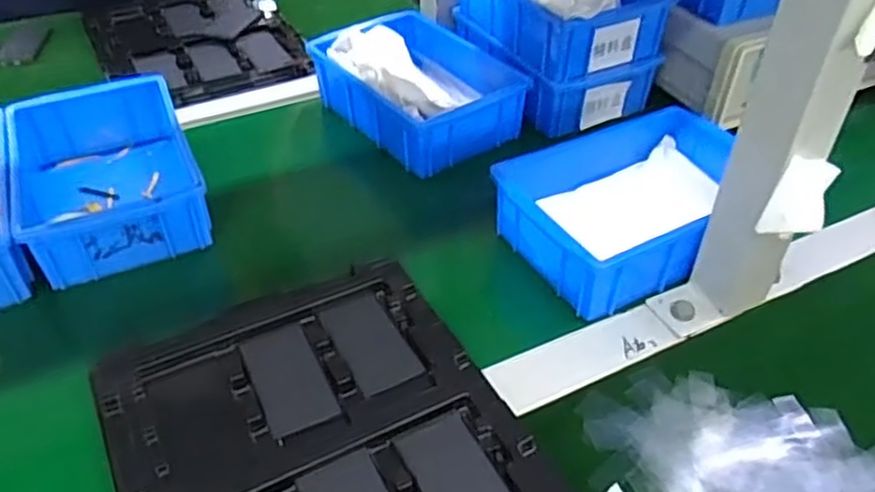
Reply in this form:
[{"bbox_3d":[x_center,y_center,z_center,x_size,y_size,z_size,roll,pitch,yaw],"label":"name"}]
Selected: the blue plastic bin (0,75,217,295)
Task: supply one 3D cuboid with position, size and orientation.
[{"bbox_3d":[-0.280,-0.064,0.605,0.131,0.057,0.205,-18,45,-20],"label":"blue plastic bin"}]

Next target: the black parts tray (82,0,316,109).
[{"bbox_3d":[-0.291,-0.251,0.856,0.217,0.014,0.288,-18,45,-20],"label":"black parts tray"}]

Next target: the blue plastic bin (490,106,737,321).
[{"bbox_3d":[0.156,-0.036,0.573,0.206,0.061,0.144,-21,46,-23],"label":"blue plastic bin"}]

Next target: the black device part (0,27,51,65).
[{"bbox_3d":[-0.489,-0.237,0.840,0.047,0.011,0.085,-5,42,-7],"label":"black device part"}]

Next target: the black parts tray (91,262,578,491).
[{"bbox_3d":[-0.067,0.122,0.424,0.222,0.018,0.274,-20,46,-22],"label":"black parts tray"}]

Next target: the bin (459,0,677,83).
[{"bbox_3d":[0.123,-0.249,0.716,0.130,0.076,0.189,-19,46,-21],"label":"bin"}]

